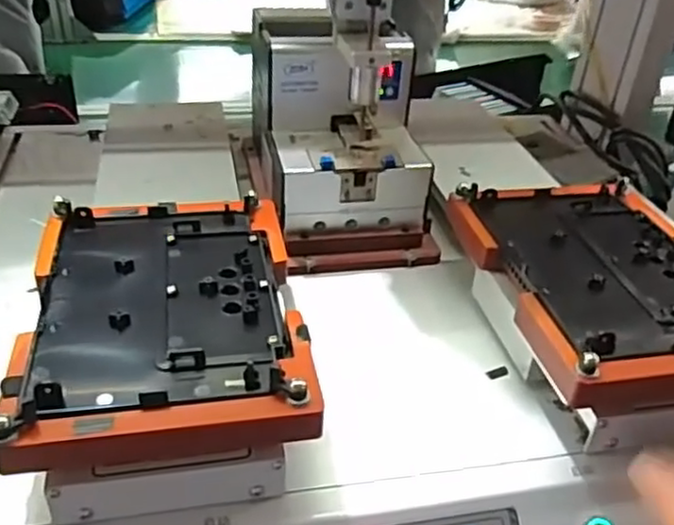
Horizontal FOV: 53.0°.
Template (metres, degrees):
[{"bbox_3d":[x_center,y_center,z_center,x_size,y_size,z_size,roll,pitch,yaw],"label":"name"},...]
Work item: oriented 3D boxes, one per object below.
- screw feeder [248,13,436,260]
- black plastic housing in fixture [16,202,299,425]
[{"bbox_3d":[-0.001,-0.122,0.591,0.139,0.146,0.194,-4,35,-12],"label":"screw feeder"},{"bbox_3d":[-0.104,0.019,0.411,0.135,0.013,0.186,-4,35,-12],"label":"black plastic housing in fixture"}]

